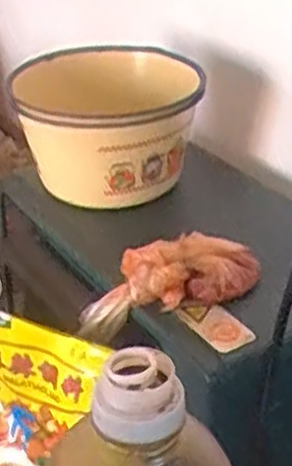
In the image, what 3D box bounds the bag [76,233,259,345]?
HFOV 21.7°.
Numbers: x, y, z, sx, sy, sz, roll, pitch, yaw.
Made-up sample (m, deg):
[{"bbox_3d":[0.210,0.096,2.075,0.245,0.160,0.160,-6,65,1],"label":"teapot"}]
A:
[{"bbox_3d":[0.012,0.033,0.523,0.128,0.054,0.031,-20,32,0],"label":"bag"}]

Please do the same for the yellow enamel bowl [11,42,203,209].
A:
[{"bbox_3d":[-0.031,-0.091,0.660,0.151,0.113,0.165,0,31,0],"label":"yellow enamel bowl"}]

